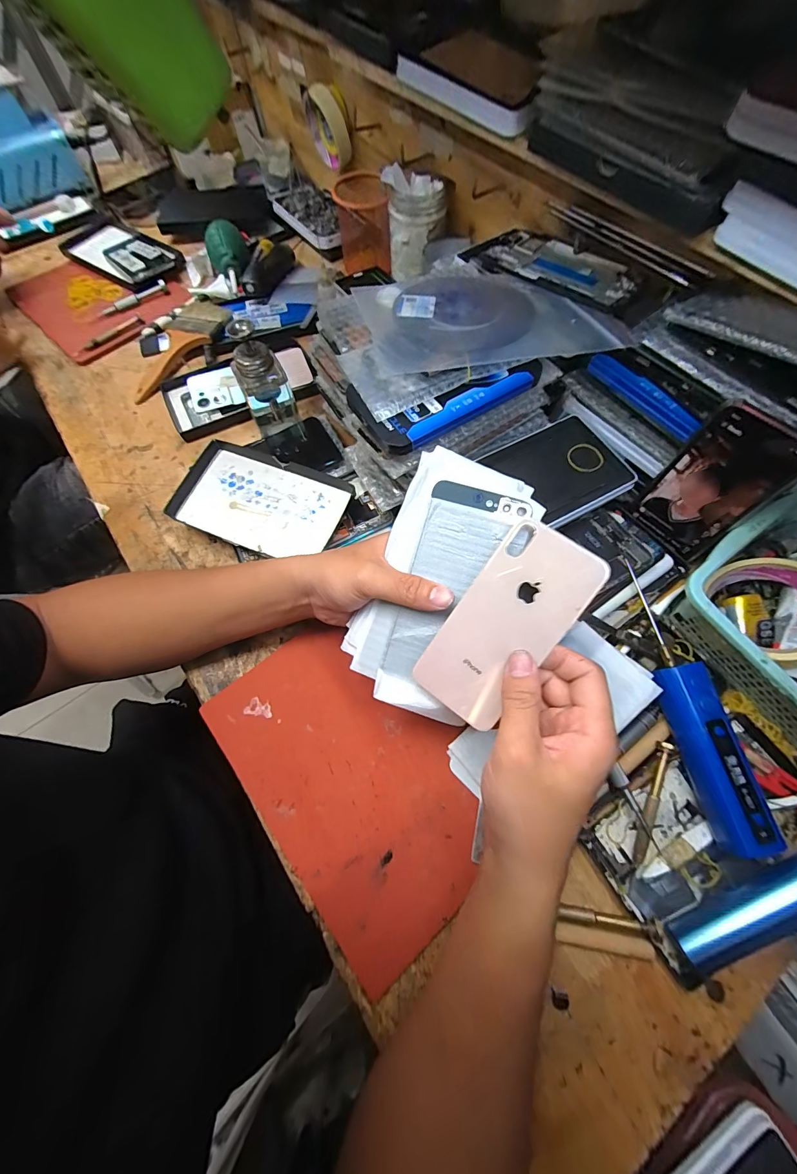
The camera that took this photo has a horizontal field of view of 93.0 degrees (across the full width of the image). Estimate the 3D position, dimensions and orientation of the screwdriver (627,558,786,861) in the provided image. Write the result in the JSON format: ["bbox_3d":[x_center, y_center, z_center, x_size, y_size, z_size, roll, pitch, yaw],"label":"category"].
[{"bbox_3d":[0.228,0.091,0.300,0.041,0.028,0.211,-8,67,-1],"label":"screwdriver"}]

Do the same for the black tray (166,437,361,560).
[{"bbox_3d":[-0.151,-0.092,0.418,0.187,0.027,0.108,21,69,10],"label":"black tray"}]

